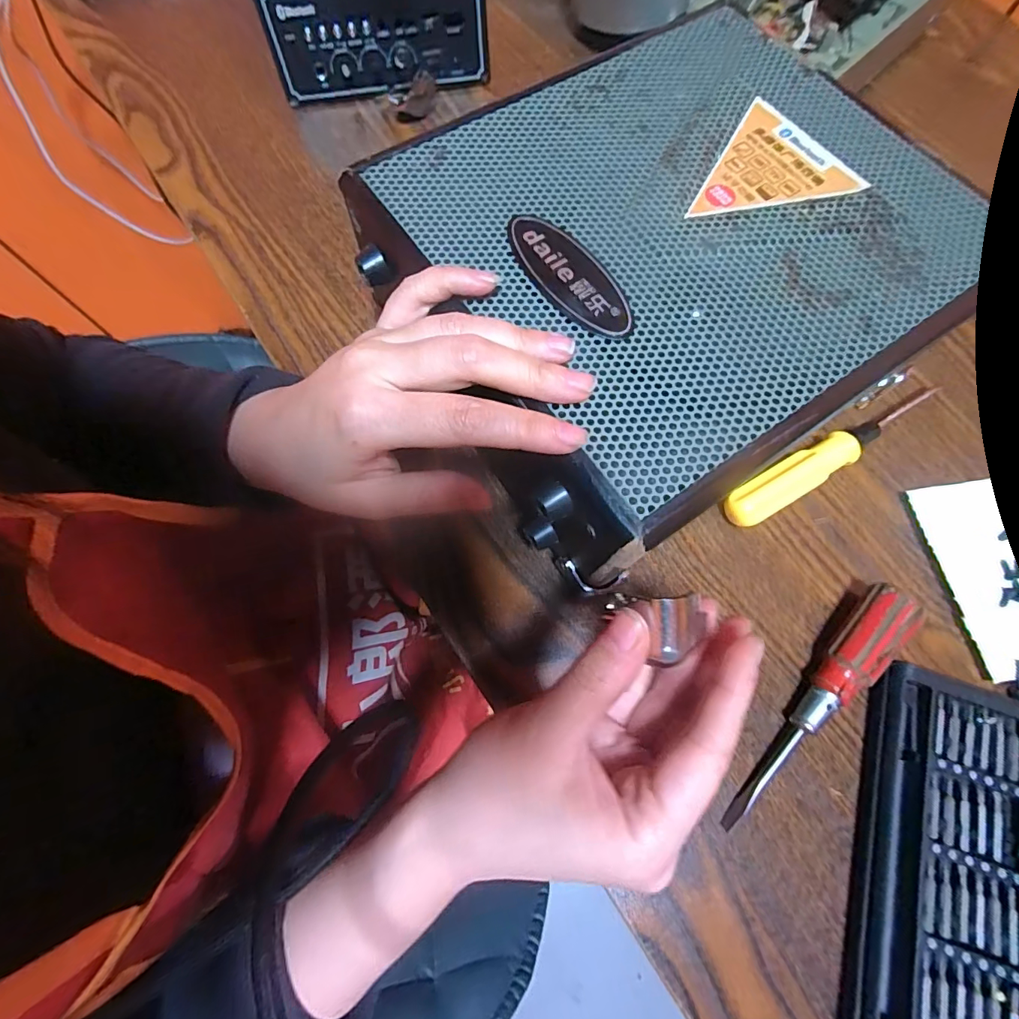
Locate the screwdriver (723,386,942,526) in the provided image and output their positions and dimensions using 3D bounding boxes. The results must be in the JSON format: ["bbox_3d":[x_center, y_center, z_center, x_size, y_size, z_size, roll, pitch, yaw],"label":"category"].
[{"bbox_3d":[0.174,-0.028,0.262,0.129,0.020,0.022,-30,76,-9],"label":"screwdriver"}]

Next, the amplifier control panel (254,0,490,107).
[{"bbox_3d":[-0.093,-0.335,0.336,0.153,0.065,0.019,-7,74,-2],"label":"amplifier control panel"}]

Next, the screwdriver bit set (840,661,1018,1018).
[{"bbox_3d":[0.191,0.152,0.204,0.065,0.019,0.152,20,74,5],"label":"screwdriver bit set"}]

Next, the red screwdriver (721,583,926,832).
[{"bbox_3d":[0.146,0.093,0.222,0.021,0.023,0.136,43,78,11],"label":"red screwdriver"}]

